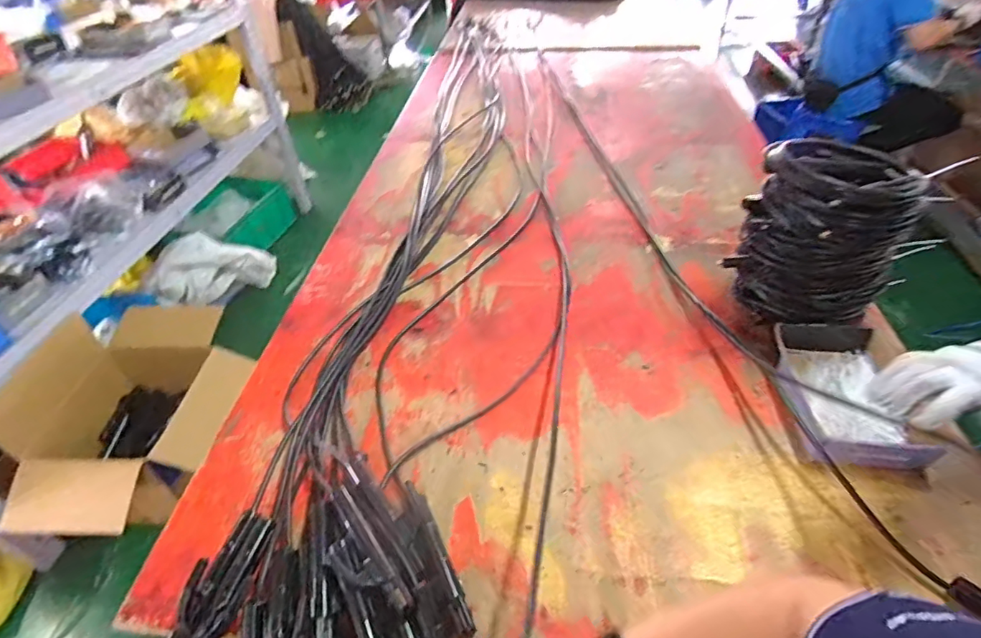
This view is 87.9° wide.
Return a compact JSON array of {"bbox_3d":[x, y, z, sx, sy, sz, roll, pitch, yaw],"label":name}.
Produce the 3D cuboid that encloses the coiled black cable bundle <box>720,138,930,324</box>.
[{"bbox_3d":[0.612,-0.150,0.950,0.241,0.311,0.206,33,54,31],"label":"coiled black cable bundle"}]

